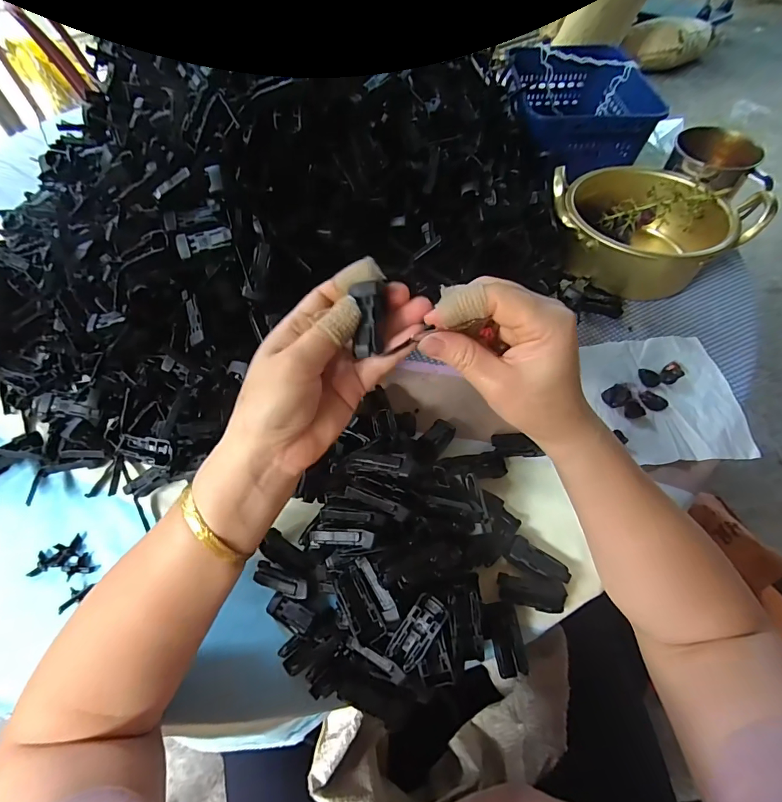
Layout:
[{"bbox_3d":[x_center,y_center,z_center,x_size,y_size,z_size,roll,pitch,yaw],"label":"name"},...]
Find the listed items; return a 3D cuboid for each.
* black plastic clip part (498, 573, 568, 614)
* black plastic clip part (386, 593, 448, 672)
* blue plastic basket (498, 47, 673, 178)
[{"bbox_3d":[0.104,0.140,0.306,0.047,0.017,0.020,9,59,7],"label":"black plastic clip part"},{"bbox_3d":[0.017,0.146,0.267,0.020,0.016,0.044,34,83,20],"label":"black plastic clip part"},{"bbox_3d":[0.261,-0.425,0.612,0.187,0.092,0.253,5,59,5],"label":"blue plastic basket"}]

